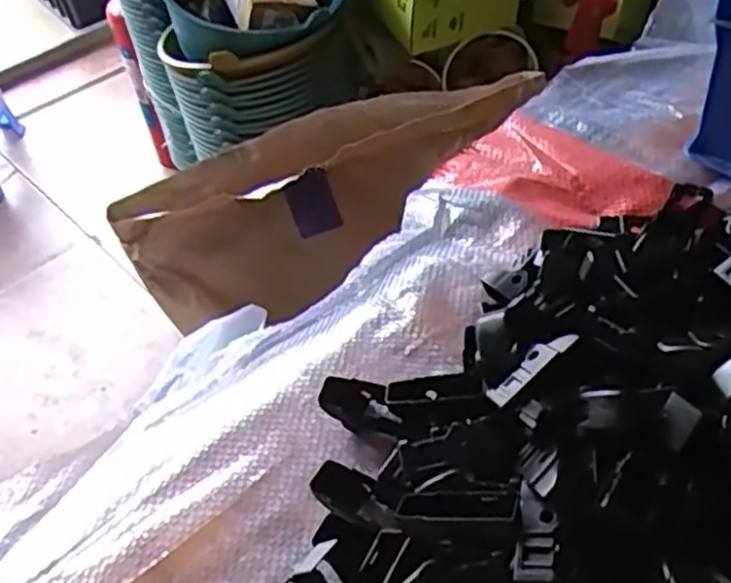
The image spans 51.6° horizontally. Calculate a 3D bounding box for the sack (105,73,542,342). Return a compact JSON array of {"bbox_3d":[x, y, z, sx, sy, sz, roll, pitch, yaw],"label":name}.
[{"bbox_3d":[-0.042,-0.115,0.865,0.472,0.146,0.153,-25,46,9],"label":"sack"}]

